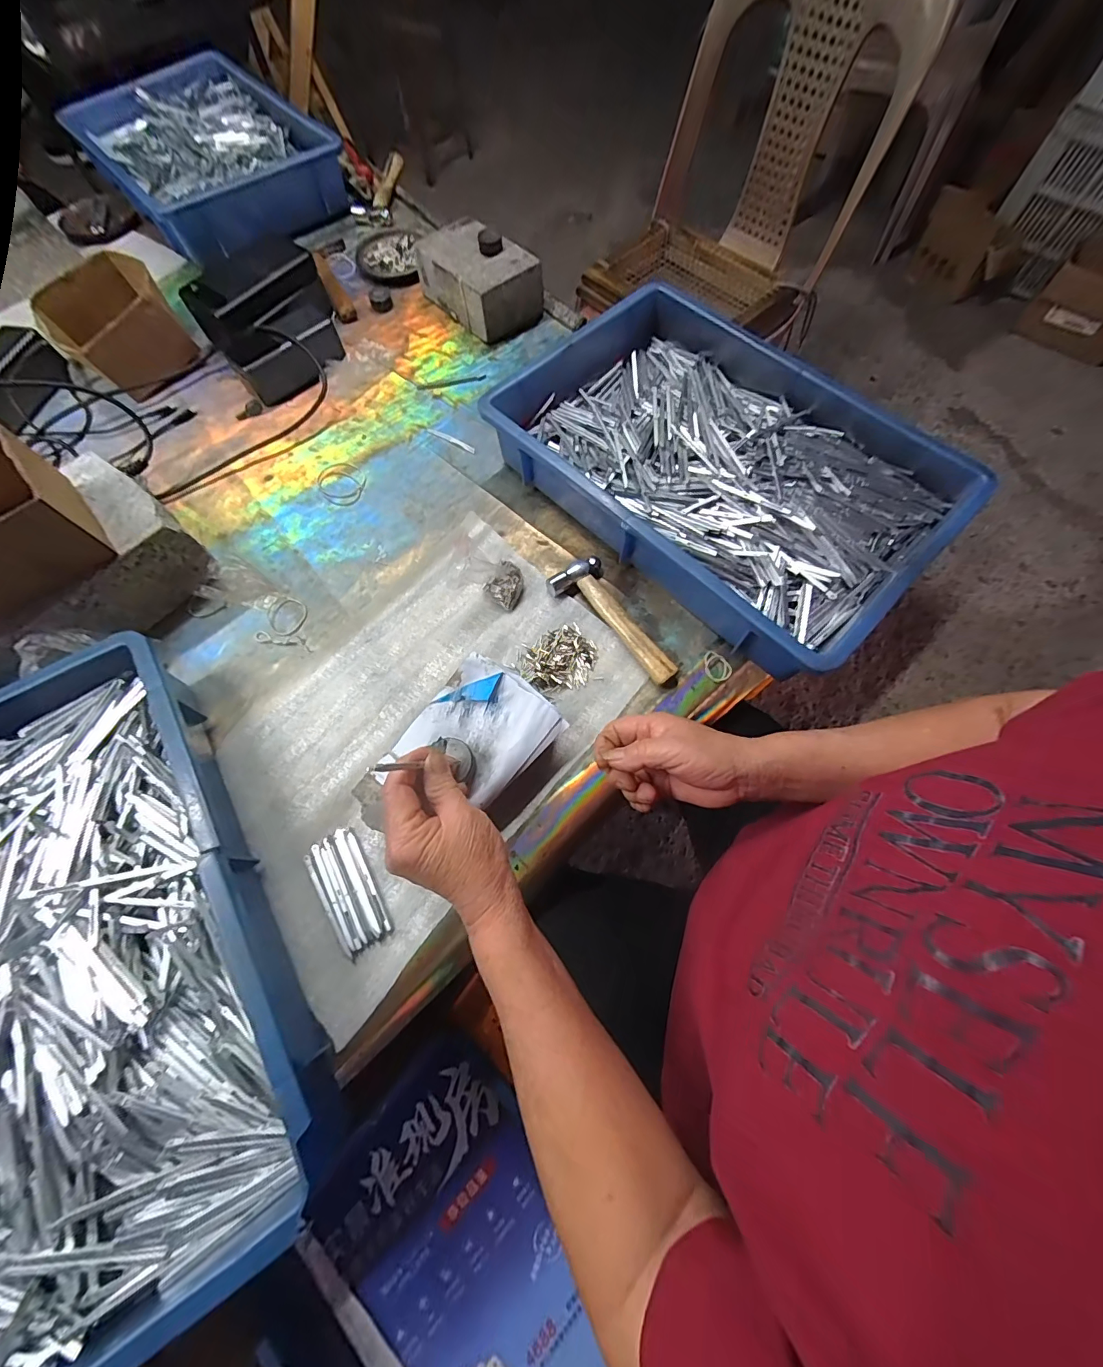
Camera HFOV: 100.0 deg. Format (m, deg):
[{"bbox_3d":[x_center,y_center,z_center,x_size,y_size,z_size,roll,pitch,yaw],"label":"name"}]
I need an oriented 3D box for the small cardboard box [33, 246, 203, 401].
[{"bbox_3d":[-0.547,-0.454,0.585,0.149,0.062,0.134,40,74,15],"label":"small cardboard box"}]

